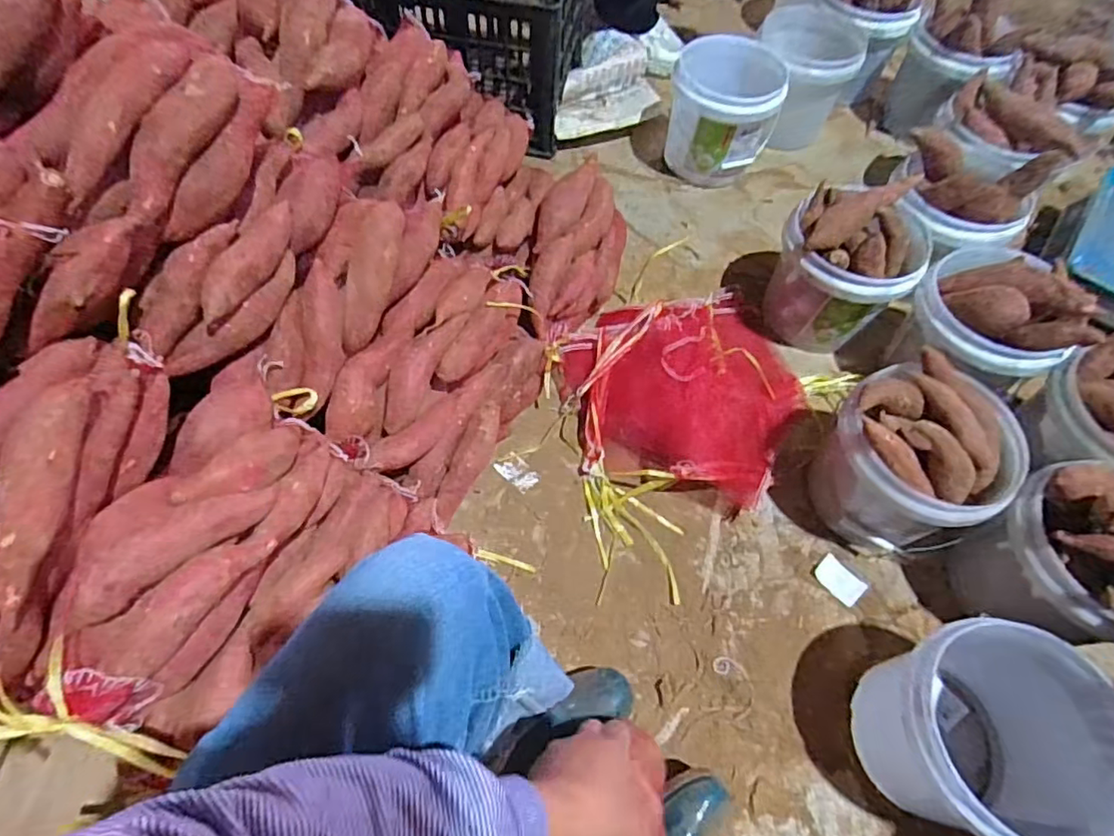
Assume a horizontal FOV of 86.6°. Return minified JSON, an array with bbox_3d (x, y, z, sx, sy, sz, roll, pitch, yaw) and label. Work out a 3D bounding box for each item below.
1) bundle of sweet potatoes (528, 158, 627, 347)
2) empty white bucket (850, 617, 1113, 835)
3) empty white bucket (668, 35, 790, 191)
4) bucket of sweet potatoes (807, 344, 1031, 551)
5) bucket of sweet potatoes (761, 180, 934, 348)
[{"bbox_3d":[0.038,-0.280,0.979,0.150,0.150,0.342,9,62,2],"label":"bundle of sweet potatoes"},{"bbox_3d":[0.450,0.344,0.649,0.206,0.203,0.202,1,62,-3],"label":"empty white bucket"},{"bbox_3d":[0.329,-0.623,1.204,0.203,0.186,0.233,9,62,2],"label":"empty white bucket"},{"bbox_3d":[0.463,0.064,0.788,0.193,0.210,0.203,1,62,-3],"label":"bucket of sweet potatoes"},{"bbox_3d":[0.467,-0.248,0.971,0.197,0.260,0.216,1,62,-3],"label":"bucket of sweet potatoes"}]

